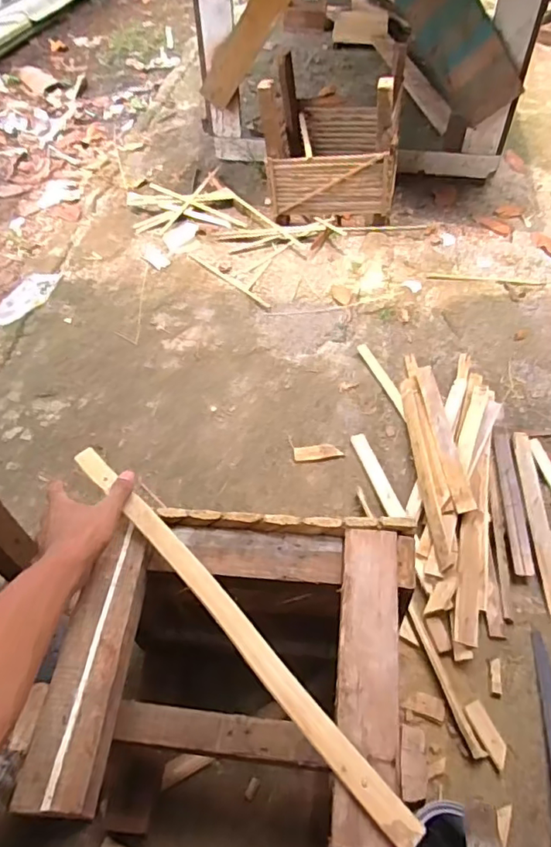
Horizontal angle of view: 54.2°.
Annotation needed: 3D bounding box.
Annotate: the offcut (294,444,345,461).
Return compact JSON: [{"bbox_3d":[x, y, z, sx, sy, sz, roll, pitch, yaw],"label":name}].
[{"bbox_3d":[0.089,0.059,1.110,0.099,0.007,0.035,-4,52,-1],"label":"offcut"}]

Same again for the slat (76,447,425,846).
[{"bbox_3d":[-0.056,0.187,0.538,0.026,0.012,0.495,-36,62,-23],"label":"slat"}]

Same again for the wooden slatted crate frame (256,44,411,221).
[{"bbox_3d":[0.183,-0.877,1.654,0.380,0.361,0.394,8,53,8],"label":"wooden slatted crate frame"}]

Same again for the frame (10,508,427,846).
[{"bbox_3d":[-0.038,0.320,0.663,0.359,0.346,0.296,4,51,5],"label":"frame"}]

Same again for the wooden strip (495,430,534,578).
[{"bbox_3d":[0.457,0.142,1.038,0.036,0.015,0.297,4,52,5],"label":"wooden strip"}]

